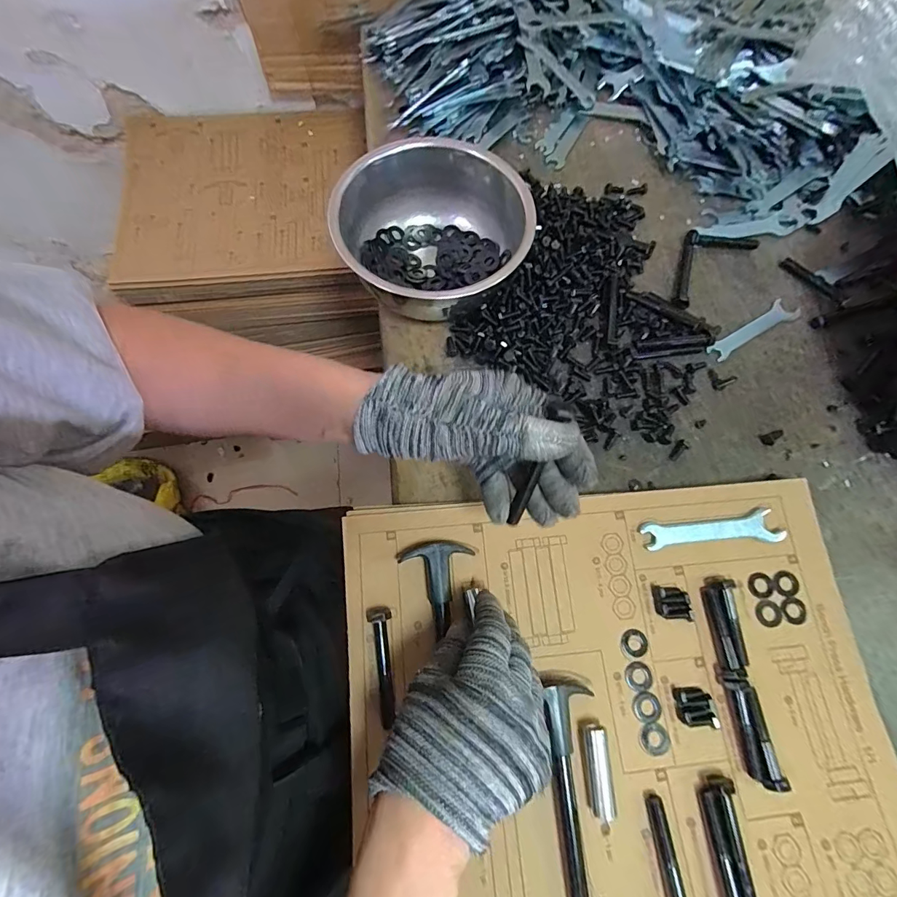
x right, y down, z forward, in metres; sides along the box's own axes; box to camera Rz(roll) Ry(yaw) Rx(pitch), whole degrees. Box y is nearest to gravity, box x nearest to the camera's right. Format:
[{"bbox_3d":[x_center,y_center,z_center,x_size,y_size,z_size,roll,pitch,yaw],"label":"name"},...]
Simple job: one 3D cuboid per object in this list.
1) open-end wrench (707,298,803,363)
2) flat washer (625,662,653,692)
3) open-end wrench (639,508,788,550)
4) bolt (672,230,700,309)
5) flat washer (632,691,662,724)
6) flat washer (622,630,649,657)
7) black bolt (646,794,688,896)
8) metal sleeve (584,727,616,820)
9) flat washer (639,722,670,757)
[{"bbox_3d":[0.296,-0.114,0.409,0.110,0.006,0.023,-32,77,-11],"label":"open-end wrench"},{"bbox_3d":[0.139,0.166,0.307,0.020,0.004,0.019,0,73,-1],"label":"flat washer"},{"bbox_3d":[0.209,0.066,0.333,0.112,0.008,0.025,-6,73,-4],"label":"open-end wrench"},{"bbox_3d":[0.238,-0.177,0.421,0.015,0.008,0.093,19,73,4],"label":"bolt"},{"bbox_3d":[0.142,0.185,0.300,0.020,0.004,0.019,0,73,-1],"label":"flat washer"},{"bbox_3d":[0.139,0.145,0.313,0.019,0.004,0.018,0,73,-1],"label":"flat washer"},{"bbox_3d":[0.142,0.267,0.265,0.015,0.017,0.075,-3,73,-3],"label":"black bolt"},{"bbox_3d":[0.102,0.218,0.283,0.016,0.013,0.053,-2,73,-2],"label":"metal sleeve"},{"bbox_3d":[0.144,0.203,0.293,0.020,0.004,0.020,0,73,-1],"label":"flat washer"}]

